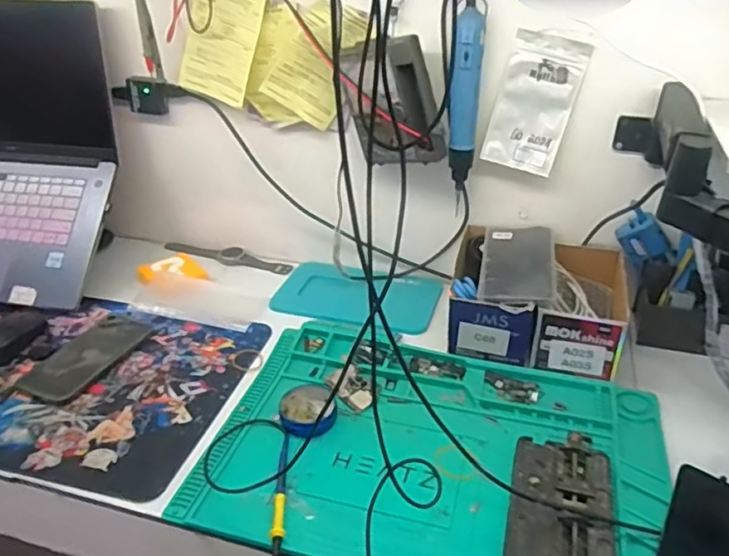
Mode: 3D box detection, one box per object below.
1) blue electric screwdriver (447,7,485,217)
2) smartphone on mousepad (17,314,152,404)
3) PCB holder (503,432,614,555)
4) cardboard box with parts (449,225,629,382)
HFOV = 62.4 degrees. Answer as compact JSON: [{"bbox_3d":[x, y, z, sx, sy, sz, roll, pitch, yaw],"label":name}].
[{"bbox_3d":[0.121,-0.201,0.742,0.035,0.230,0.029,4,30,9],"label":"blue electric screwdriver"},{"bbox_3d":[-0.341,0.093,0.746,0.076,0.010,0.158,8,31,15],"label":"smartphone on mousepad"},{"bbox_3d":[0.179,0.207,0.548,0.085,0.024,0.178,9,31,16],"label":"PCB holder"},{"bbox_3d":[0.217,0.021,0.761,0.201,0.093,0.183,10,31,18],"label":"cardboard box with parts"}]

